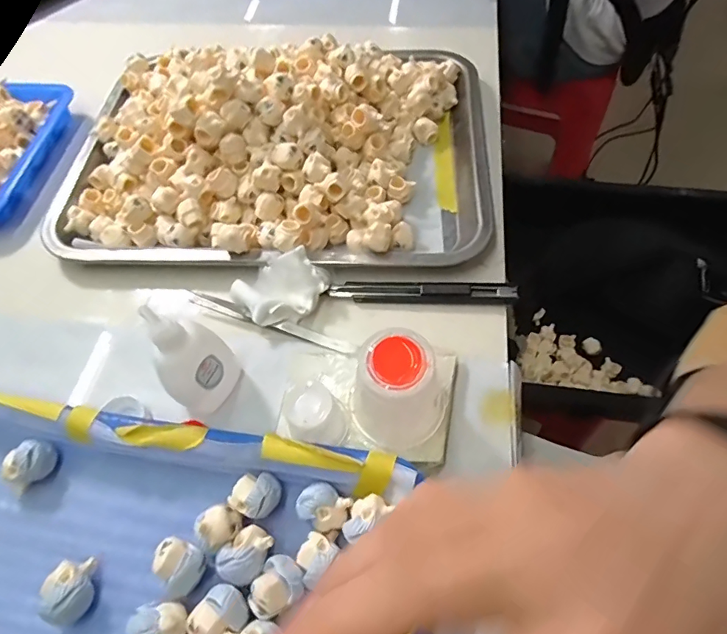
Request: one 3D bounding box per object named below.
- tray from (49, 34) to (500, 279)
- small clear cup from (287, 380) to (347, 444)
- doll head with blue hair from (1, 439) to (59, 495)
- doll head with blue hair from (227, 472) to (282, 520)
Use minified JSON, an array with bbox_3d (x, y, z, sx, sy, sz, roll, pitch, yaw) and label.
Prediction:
[{"bbox_3d":[-0.074,-0.155,0.375,0.349,0.074,0.241,3,61,4],"label":"tray"},{"bbox_3d":[-0.026,0.057,0.262,0.031,0.039,0.025,-18,61,-7],"label":"small clear cup"},{"bbox_3d":[-0.196,0.087,0.268,0.023,0.021,0.021,-29,63,-13],"label":"doll head with blue hair"},{"bbox_3d":[-0.059,0.098,0.252,0.024,0.021,0.024,-1,61,2],"label":"doll head with blue hair"}]

